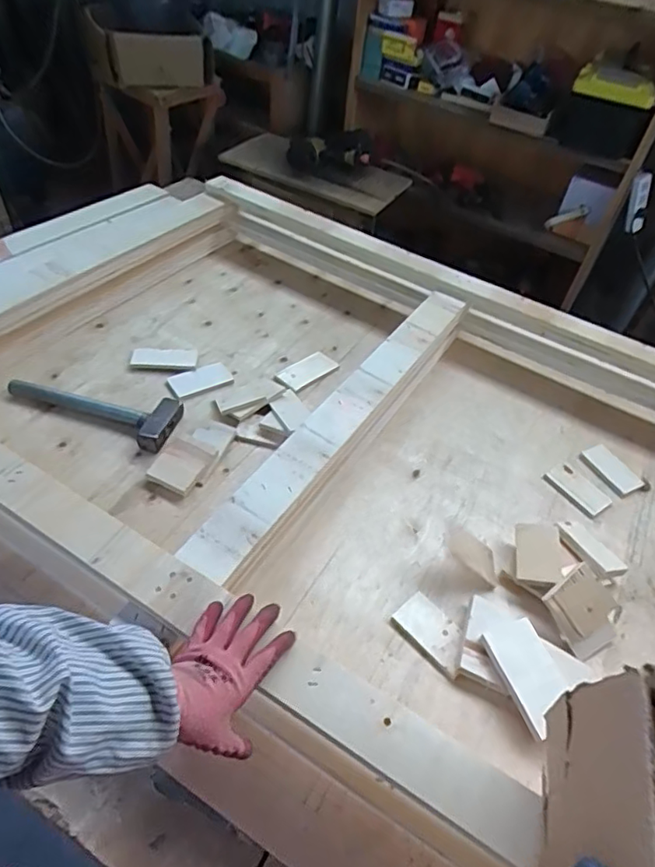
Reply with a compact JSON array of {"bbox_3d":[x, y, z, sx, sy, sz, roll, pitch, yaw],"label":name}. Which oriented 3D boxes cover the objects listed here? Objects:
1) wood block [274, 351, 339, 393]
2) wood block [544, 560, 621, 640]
[{"bbox_3d":[-0.040,-0.127,1.140,0.139,0.009,0.070,-33,59,-33],"label":"wood block"},{"bbox_3d":[0.345,0.229,0.755,0.085,0.013,0.077,-34,85,-21],"label":"wood block"}]

